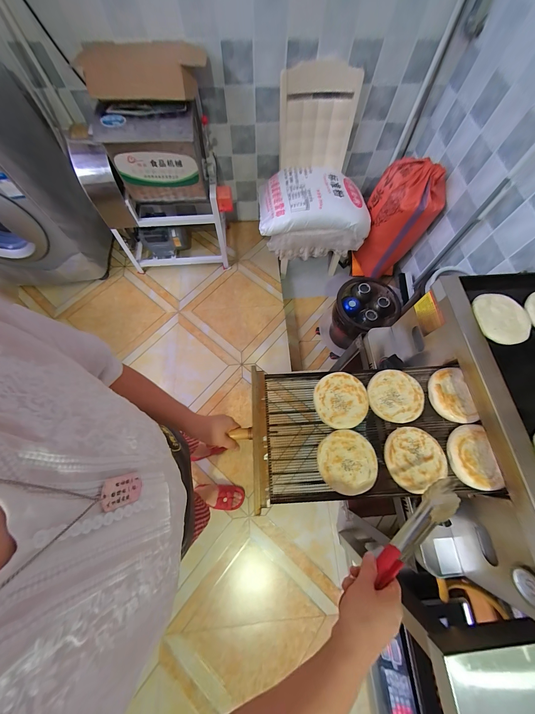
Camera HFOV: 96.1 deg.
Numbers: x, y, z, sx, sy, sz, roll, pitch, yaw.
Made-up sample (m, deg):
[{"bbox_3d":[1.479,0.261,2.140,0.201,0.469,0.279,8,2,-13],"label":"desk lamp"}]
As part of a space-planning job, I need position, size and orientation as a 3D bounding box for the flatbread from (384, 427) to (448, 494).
[{"bbox_3d":[0.311,0.214,0.512,0.120,0.010,0.116,-31,73,-12],"label":"flatbread"}]

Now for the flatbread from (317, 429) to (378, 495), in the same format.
[{"bbox_3d":[0.171,0.223,0.515,0.120,0.013,0.122,0,69,-1],"label":"flatbread"}]

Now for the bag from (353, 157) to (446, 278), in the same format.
[{"bbox_3d":[0.769,-0.819,1.476,0.313,0.573,0.315,-14,70,-7],"label":"bag"}]

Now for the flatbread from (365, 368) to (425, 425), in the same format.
[{"bbox_3d":[0.300,0.089,0.565,0.119,0.016,0.123,0,69,-1],"label":"flatbread"}]

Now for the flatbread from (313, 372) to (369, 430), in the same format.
[{"bbox_3d":[0.172,0.100,0.563,0.121,0.014,0.124,0,69,-1],"label":"flatbread"}]

